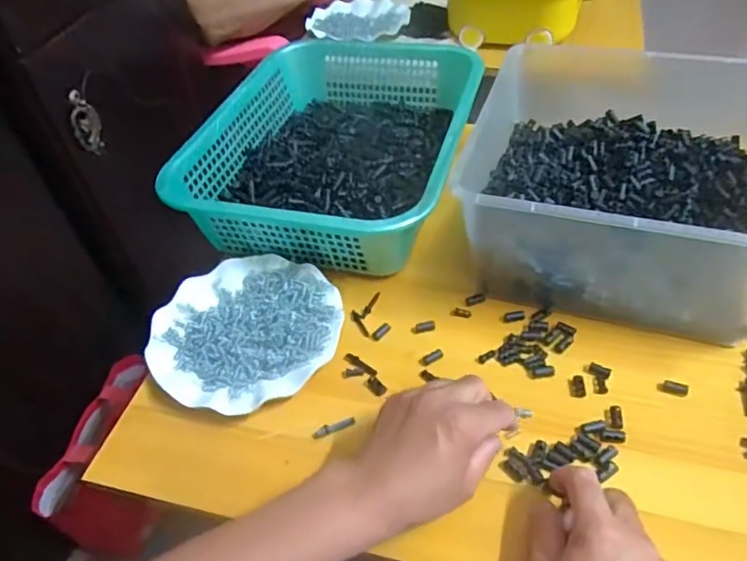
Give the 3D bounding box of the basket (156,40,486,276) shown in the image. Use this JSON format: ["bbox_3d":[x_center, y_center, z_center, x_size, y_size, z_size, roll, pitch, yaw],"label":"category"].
[{"bbox_3d":[-0.038,-0.173,0.699,0.299,0.088,0.382,9,48,15],"label":"basket"}]

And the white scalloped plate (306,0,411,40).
[{"bbox_3d":[-0.026,-0.489,1.060,0.182,0.022,0.182,-3,46,3],"label":"white scalloped plate"}]

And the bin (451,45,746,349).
[{"bbox_3d":[0.255,-0.108,0.583,0.295,0.140,0.301,12,49,17],"label":"bin"}]

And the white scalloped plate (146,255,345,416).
[{"bbox_3d":[-0.122,0.049,0.554,0.176,0.025,0.178,-3,46,3],"label":"white scalloped plate"}]

